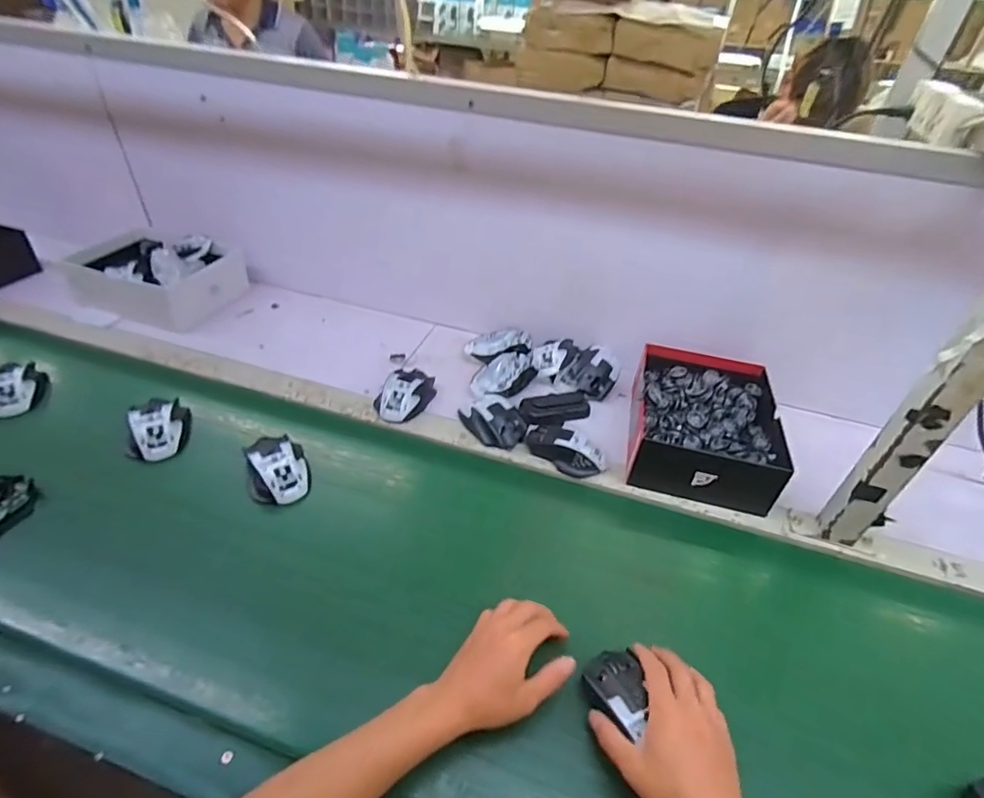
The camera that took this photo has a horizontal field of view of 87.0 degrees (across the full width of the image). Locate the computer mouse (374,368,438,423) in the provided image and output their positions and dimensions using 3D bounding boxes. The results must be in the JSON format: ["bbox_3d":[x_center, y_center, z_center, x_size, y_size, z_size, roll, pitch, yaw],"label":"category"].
[{"bbox_3d":[-0.133,-0.010,0.805,0.069,0.036,0.106,19,43,16],"label":"computer mouse"}]

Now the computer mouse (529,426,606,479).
[{"bbox_3d":[0.105,0.068,0.729,0.111,0.032,0.068,13,42,10],"label":"computer mouse"}]

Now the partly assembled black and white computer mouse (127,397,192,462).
[{"bbox_3d":[-0.454,0.040,0.708,0.068,0.035,0.088,-9,43,-15],"label":"partly assembled black and white computer mouse"}]

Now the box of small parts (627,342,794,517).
[{"bbox_3d":[0.304,0.034,0.754,0.192,0.079,0.244,13,42,10],"label":"box of small parts"}]

